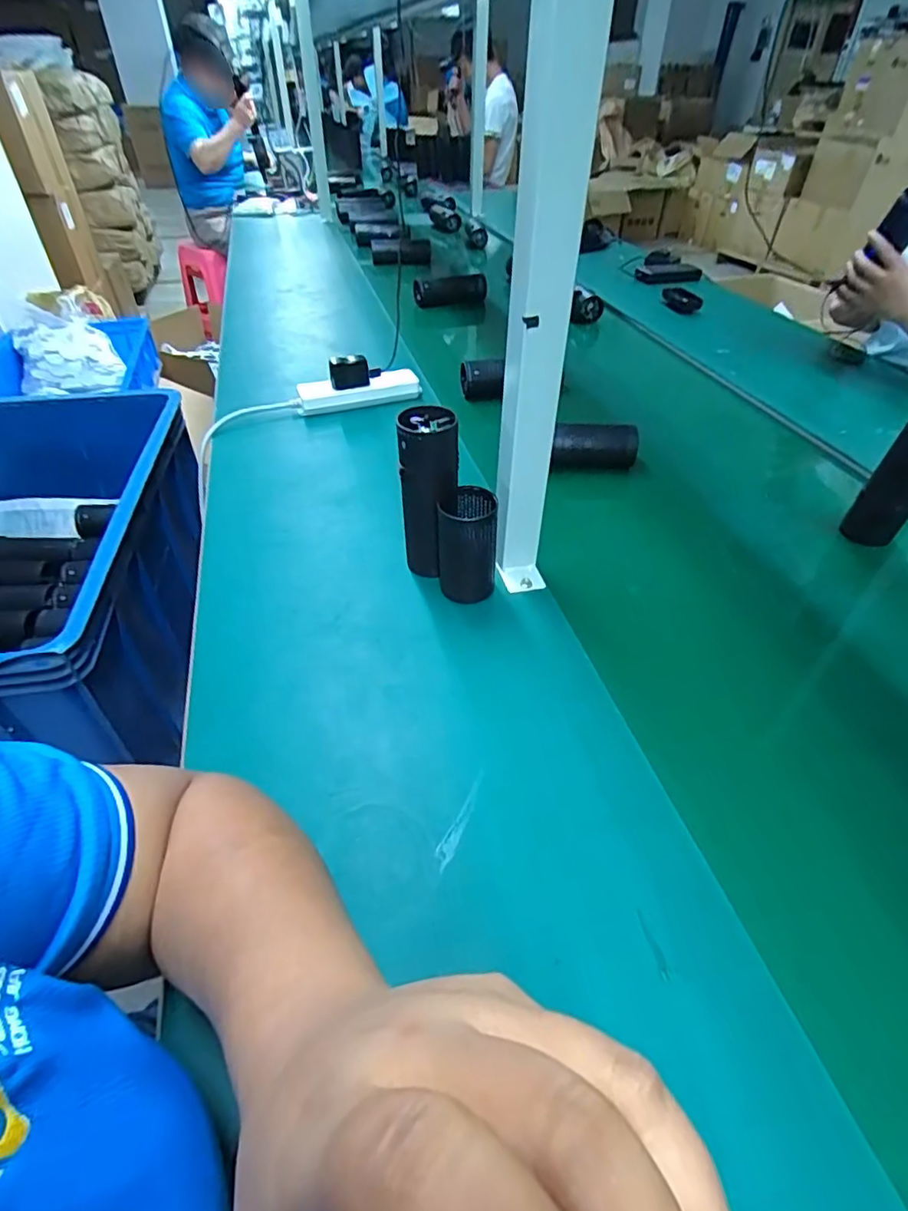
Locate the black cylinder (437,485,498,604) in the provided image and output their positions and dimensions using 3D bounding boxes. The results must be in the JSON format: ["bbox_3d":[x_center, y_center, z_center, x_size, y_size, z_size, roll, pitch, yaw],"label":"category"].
[{"bbox_3d":[0.013,-0.054,0.550,0.055,0.107,0.047,3,44,4],"label":"black cylinder"}]

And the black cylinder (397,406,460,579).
[{"bbox_3d":[-0.018,-0.103,0.562,0.056,0.167,0.055,0,44,0],"label":"black cylinder"}]

